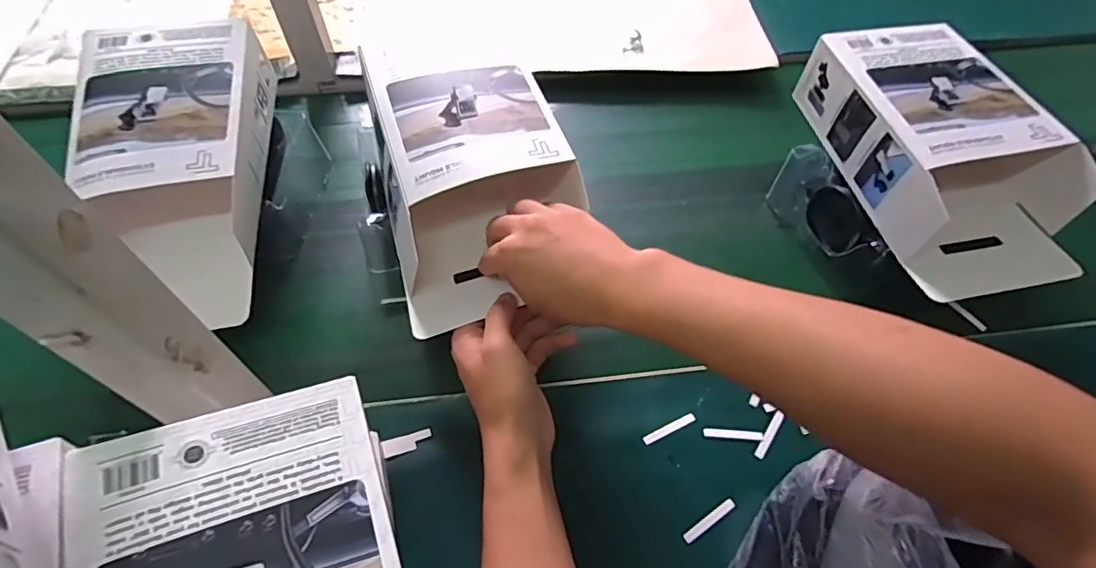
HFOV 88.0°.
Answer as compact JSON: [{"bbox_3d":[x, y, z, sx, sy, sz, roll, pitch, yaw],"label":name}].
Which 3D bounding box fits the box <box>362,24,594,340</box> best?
[{"bbox_3d":[-0.061,-0.093,0.457,0.146,0.082,0.225,-15,62,-6],"label":"box"}]

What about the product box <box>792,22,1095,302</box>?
[{"bbox_3d":[0.339,-0.117,0.490,0.143,0.080,0.251,-11,61,-4],"label":"product box"}]

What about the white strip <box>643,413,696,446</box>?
[{"bbox_3d":[0.095,0.113,0.444,0.046,0.004,0.008,-22,46,-16],"label":"white strip"}]

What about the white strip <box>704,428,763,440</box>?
[{"bbox_3d":[0.145,0.117,0.443,0.044,0.004,0.006,4,61,4],"label":"white strip"}]

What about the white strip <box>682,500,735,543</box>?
[{"bbox_3d":[0.116,0.169,0.404,0.045,0.005,0.007,-31,65,-14],"label":"white strip"}]

